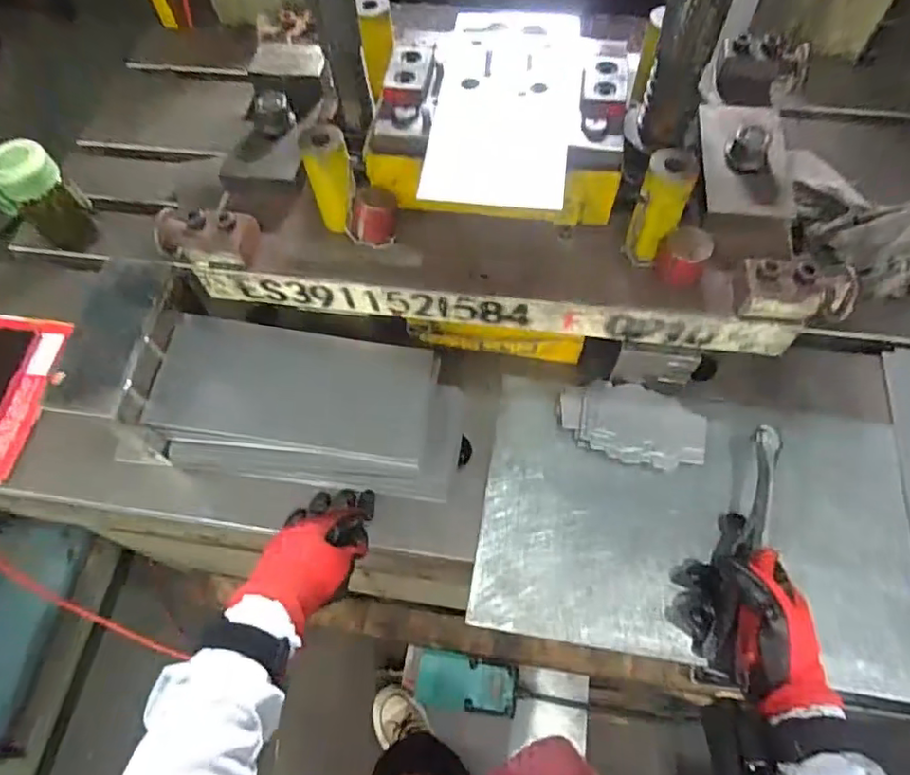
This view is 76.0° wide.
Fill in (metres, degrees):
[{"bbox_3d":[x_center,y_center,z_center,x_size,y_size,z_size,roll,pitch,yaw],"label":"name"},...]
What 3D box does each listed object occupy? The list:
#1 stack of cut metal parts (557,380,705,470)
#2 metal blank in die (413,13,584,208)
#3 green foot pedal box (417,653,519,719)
[{"bbox_3d":[0.178,0.032,0.587,0.142,0.020,0.084,17,64,11],"label":"stack of cut metal parts"},{"bbox_3d":[0.047,-0.265,0.536,0.122,0.007,0.247,7,65,5],"label":"metal blank in die"},{"bbox_3d":[0.025,0.590,1.159,0.195,0.053,0.095,6,62,6],"label":"green foot pedal box"}]

